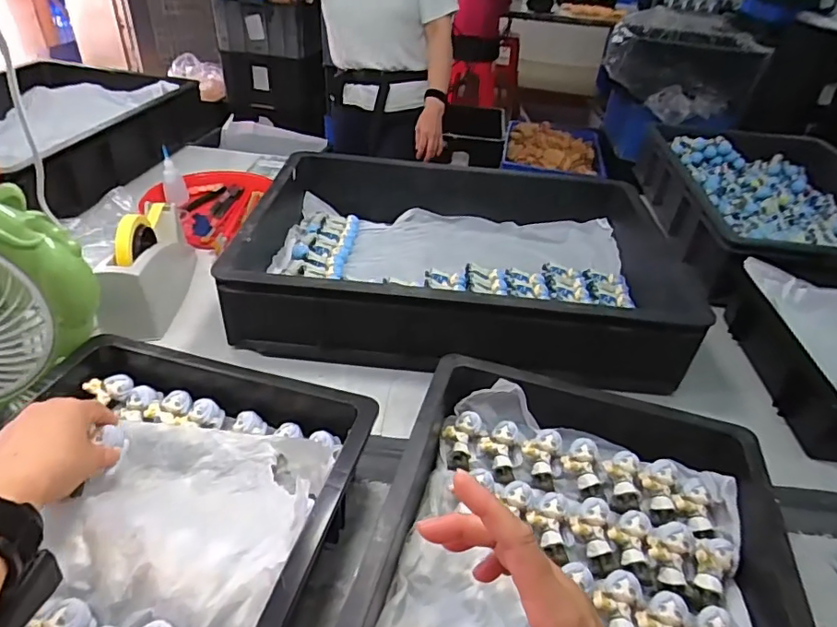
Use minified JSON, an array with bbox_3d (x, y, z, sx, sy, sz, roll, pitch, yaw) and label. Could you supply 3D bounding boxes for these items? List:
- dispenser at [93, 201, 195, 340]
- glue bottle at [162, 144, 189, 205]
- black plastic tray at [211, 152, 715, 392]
[{"bbox_3d":[-0.366,-0.077,0.729,0.065,0.118,0.199,4,37,-2],"label":"dispenser"},{"bbox_3d":[-0.451,-0.250,0.965,0.040,0.104,0.044,-14,7,-24],"label":"glue bottle"},{"bbox_3d":[0.055,-0.081,0.782,0.584,0.129,0.451,6,37,0],"label":"black plastic tray"}]

